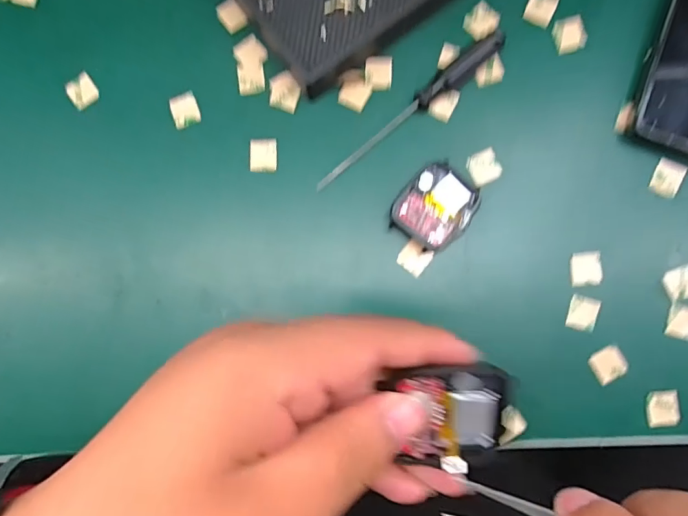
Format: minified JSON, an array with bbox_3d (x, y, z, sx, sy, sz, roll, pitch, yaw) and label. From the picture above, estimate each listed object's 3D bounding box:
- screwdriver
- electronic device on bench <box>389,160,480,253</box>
[{"bbox_3d":[0.037,-0.083,0.256,0.130,0.014,0.010,-37,85,-1],"label":"screwdriver"},{"bbox_3d":[0.051,-0.029,0.252,0.038,0.010,0.045,40,88,5],"label":"electronic device on bench"}]

